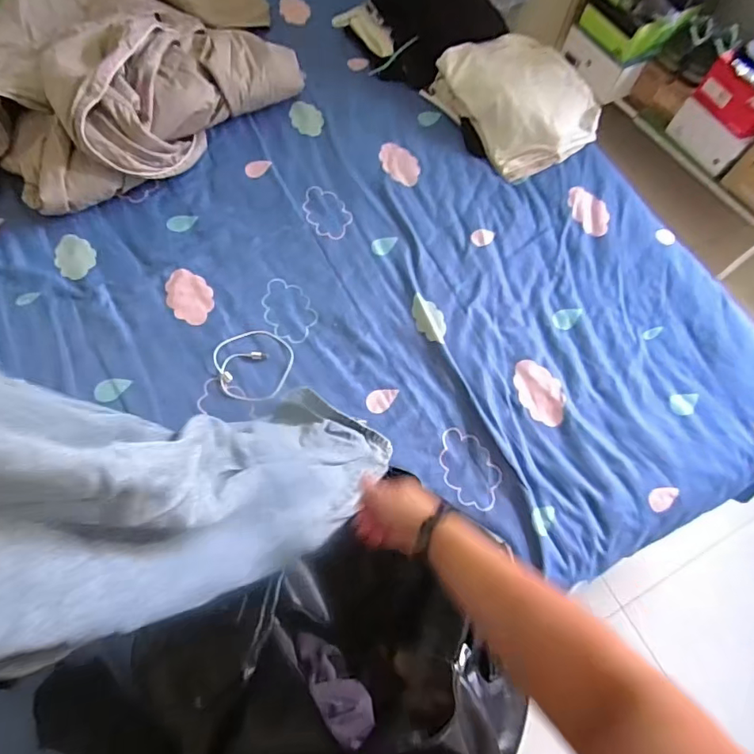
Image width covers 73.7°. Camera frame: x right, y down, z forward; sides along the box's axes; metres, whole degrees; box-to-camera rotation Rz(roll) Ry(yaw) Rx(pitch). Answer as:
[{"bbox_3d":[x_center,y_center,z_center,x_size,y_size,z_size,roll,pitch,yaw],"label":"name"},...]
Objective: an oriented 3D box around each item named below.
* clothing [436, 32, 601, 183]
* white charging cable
[{"bbox_3d":[0.330,-0.626,1.144,0.283,0.102,0.334,-23,69,-12],"label":"clothing"},{"bbox_3d":[-0.223,-0.026,0.895,0.137,0.020,0.134,1,66,-2],"label":"white charging cable"}]

